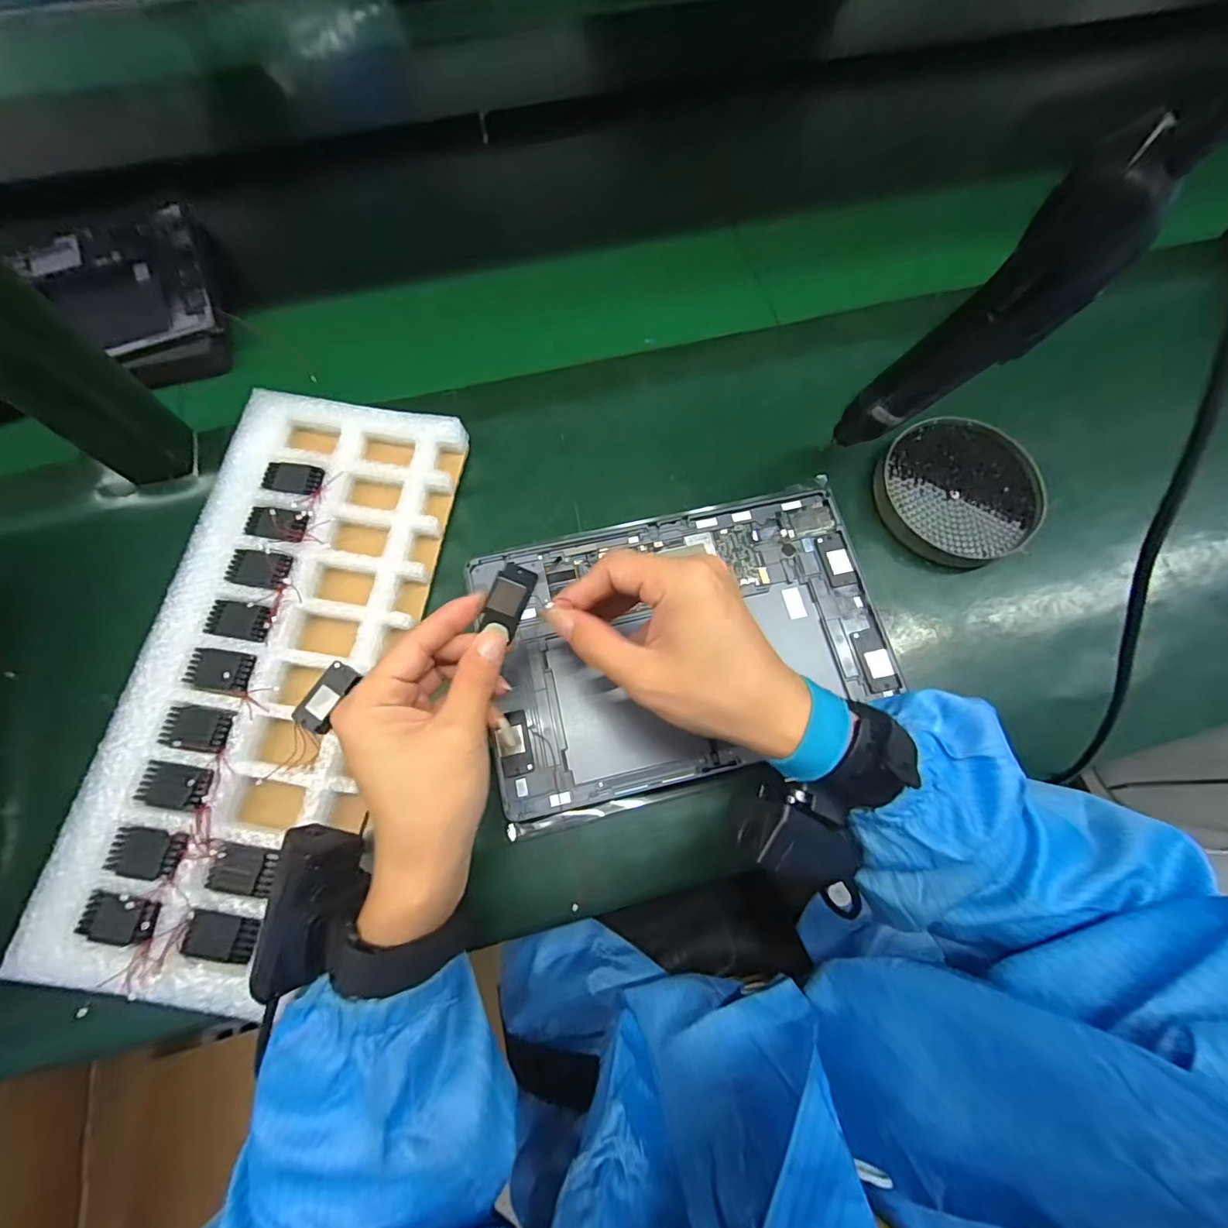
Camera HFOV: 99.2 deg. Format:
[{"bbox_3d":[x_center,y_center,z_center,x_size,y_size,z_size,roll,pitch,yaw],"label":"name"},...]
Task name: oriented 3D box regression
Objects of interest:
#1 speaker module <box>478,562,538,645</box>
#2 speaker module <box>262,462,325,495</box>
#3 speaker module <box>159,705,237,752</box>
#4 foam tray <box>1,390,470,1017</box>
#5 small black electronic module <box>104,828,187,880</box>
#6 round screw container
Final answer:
[{"bbox_3d":[-0.053,-0.007,0.263,0.019,0.004,0.035,22,92,-23],"label":"speaker module"},{"bbox_3d":[-0.224,-0.095,0.366,0.043,0.005,0.023,8,70,3],"label":"speaker module"},{"bbox_3d":[-0.252,0.068,0.315,0.042,0.010,0.025,6,70,2],"label":"speaker module"},{"bbox_3d":[-0.214,0.026,0.329,0.155,0.032,0.364,9,70,3],"label":"foam tray"},{"bbox_3d":[-0.265,0.135,0.294,0.043,0.008,0.025,6,70,2],"label":"small black electronic module"},{"bbox_3d":[0.250,-0.089,0.384,0.108,0.030,0.109,0,69,0],"label":"round screw container"}]

